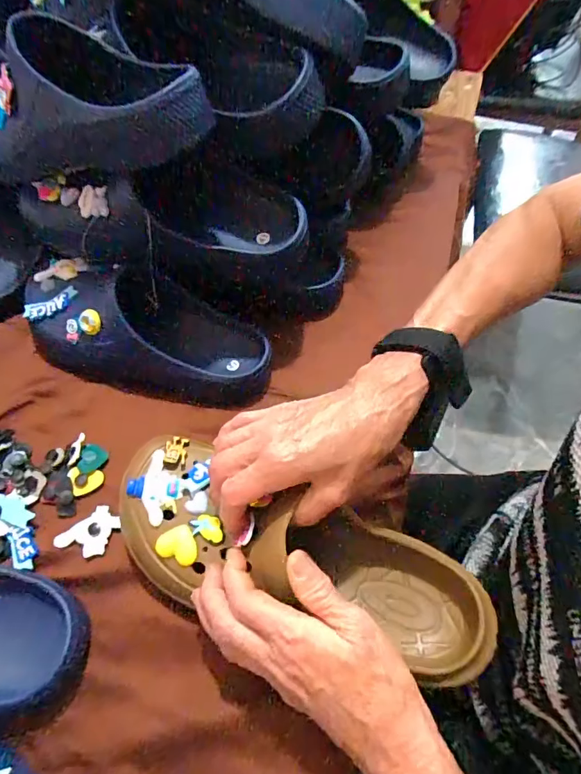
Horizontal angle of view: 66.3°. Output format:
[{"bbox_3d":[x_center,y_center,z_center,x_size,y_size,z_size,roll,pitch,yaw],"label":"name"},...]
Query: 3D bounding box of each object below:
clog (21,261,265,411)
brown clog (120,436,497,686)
[{"bbox_3d":[-0.155,-0.055,0.463,0.255,0.092,0.102,18,59,-3],"label":"clog"},{"bbox_3d":[0.005,0.118,0.326,0.281,0.091,0.106,20,60,2],"label":"brown clog"}]

